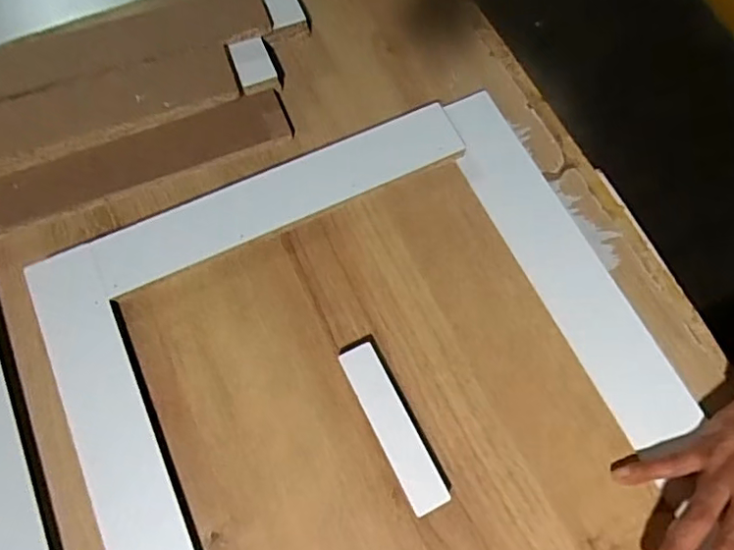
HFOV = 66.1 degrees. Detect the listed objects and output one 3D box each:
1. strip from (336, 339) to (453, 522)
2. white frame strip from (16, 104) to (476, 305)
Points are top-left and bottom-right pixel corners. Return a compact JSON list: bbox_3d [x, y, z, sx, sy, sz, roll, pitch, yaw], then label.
[{"bbox_3d":[0.018,0.102,0.386,0.026,0.013,0.116,-26,72,-9],"label":"strip"},{"bbox_3d":[-0.086,-0.054,0.443,0.342,0.013,0.049,-24,72,-8],"label":"white frame strip"}]

